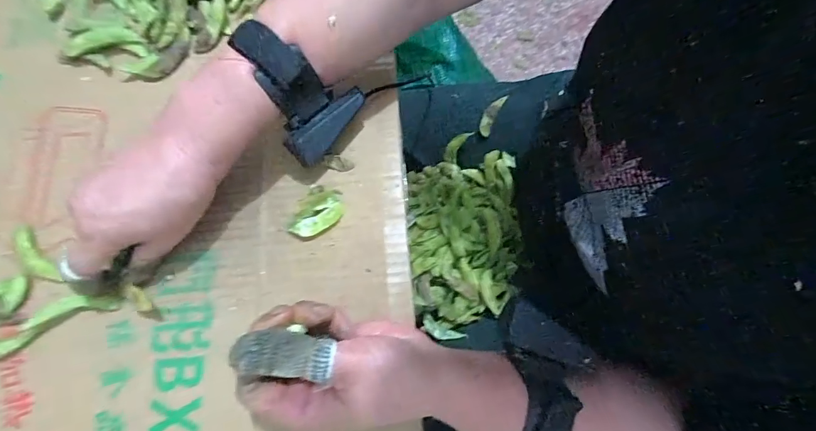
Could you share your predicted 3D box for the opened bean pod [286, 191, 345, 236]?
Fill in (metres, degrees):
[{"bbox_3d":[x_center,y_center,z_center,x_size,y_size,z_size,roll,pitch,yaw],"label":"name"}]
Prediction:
[{"bbox_3d":[-0.073,-0.002,0.330,0.045,0.006,0.031,-30,75,-9],"label":"opened bean pod"}]

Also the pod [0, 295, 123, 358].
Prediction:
[{"bbox_3d":[-0.270,0.079,0.303,0.106,0.011,0.021,-24,75,-7],"label":"pod"}]

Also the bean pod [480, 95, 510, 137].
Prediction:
[{"bbox_3d":[0.113,-0.136,0.555,0.019,0.007,0.060,29,90,8],"label":"bean pod"}]

